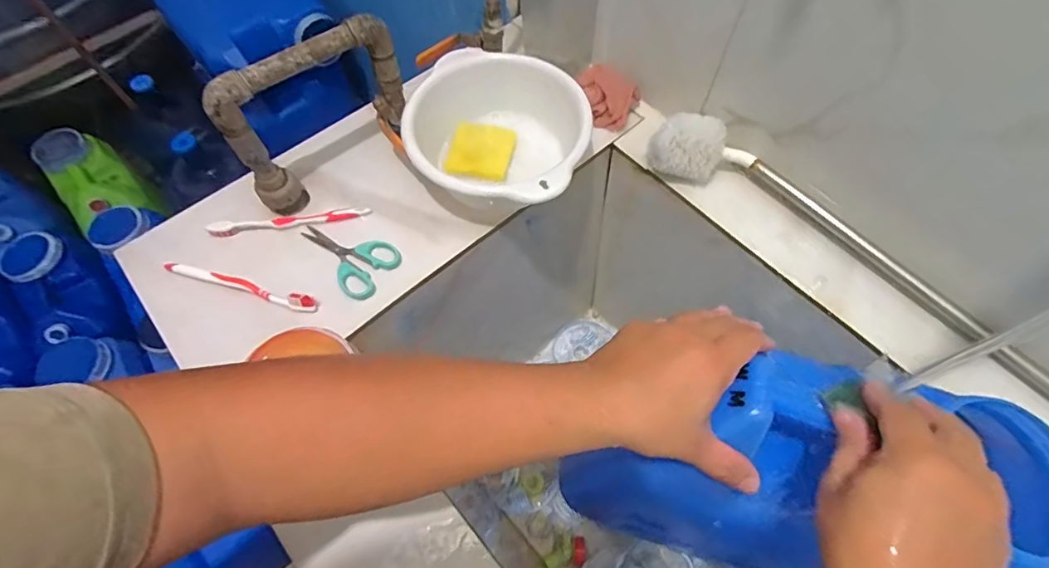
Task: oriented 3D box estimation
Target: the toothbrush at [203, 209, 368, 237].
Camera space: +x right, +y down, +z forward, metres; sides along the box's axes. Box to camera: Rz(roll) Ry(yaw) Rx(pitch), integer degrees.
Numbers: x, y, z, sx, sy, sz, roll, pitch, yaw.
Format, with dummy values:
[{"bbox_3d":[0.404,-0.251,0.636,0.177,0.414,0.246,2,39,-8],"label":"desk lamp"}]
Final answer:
[{"bbox_3d":[-0.269,-0.072,0.569,0.176,0.016,0.016,-9,63,-4],"label":"toothbrush"}]

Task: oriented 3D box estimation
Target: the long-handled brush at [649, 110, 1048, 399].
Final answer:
[{"bbox_3d":[0.391,-0.007,0.495,0.587,0.073,0.072,37,70,18],"label":"long-handled brush"}]

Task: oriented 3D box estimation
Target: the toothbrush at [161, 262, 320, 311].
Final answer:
[{"bbox_3d":[-0.307,0.001,0.531,0.179,0.015,0.015,14,64,8],"label":"toothbrush"}]

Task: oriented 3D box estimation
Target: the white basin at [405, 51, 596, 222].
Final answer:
[{"bbox_3d":[-0.027,-0.164,0.571,0.193,0.089,0.199,0,63,1],"label":"white basin"}]

